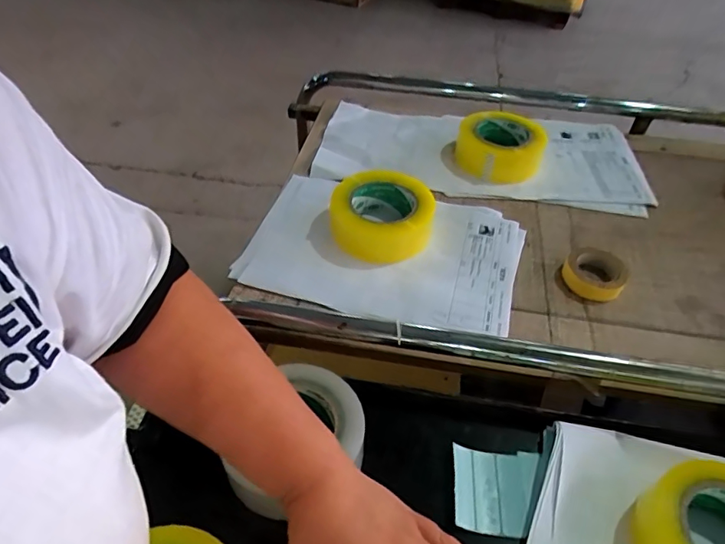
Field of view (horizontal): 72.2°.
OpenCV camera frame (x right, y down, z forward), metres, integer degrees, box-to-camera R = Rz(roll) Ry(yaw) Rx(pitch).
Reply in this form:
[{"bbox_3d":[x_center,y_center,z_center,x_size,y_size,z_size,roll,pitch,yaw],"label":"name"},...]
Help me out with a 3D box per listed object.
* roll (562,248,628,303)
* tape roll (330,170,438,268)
[{"bbox_3d":[0.273,0.002,0.583,0.066,0.025,0.059,19,48,15],"label":"roll"},{"bbox_3d":[0.023,-0.072,0.626,0.124,0.052,0.113,1,46,-1],"label":"tape roll"}]

